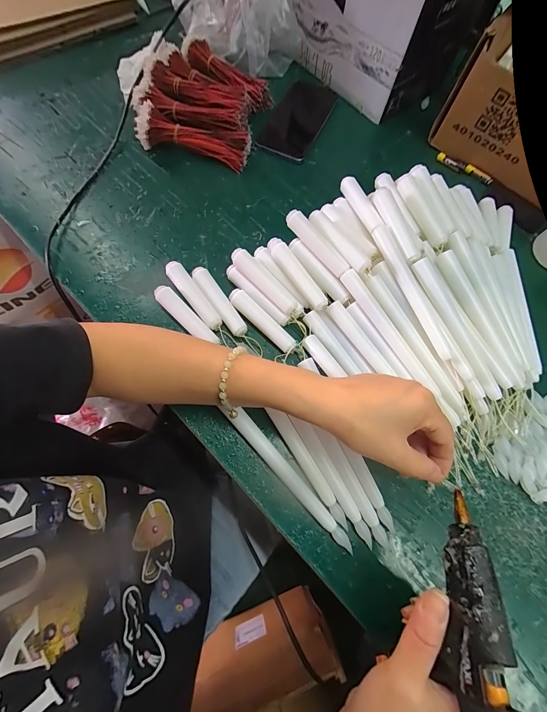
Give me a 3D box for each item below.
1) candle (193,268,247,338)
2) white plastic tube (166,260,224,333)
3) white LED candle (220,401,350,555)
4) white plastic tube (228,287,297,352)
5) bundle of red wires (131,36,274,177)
[{"bbox_3d":[-0.058,-0.059,0.329,0.019,0.016,0.090,-36,76,-13],"label":"candle"},{"bbox_3d":[-0.087,-0.066,0.331,0.019,0.014,0.092,-38,77,-13],"label":"white plastic tube"},{"bbox_3d":[0.009,0.108,0.282,0.015,0.011,0.164,-40,77,-14],"label":"white LED candle"},{"bbox_3d":[-0.011,-0.038,0.327,0.089,0.019,0.016,41,75,11],"label":"white plastic tube"},{"bbox_3d":[-0.098,-0.352,0.424,0.163,0.056,0.176,14,71,2],"label":"bundle of red wires"}]

